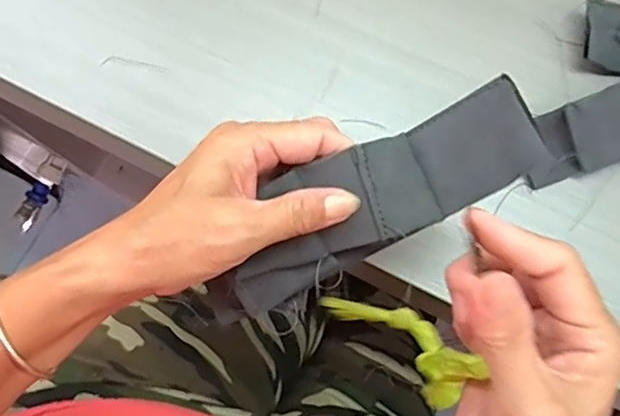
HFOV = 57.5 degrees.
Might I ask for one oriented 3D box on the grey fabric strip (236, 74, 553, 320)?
[{"bbox_3d":[0.029,-0.005,0.271,0.157,0.028,0.053,-33,78,12],"label":"grey fabric strip"}]

